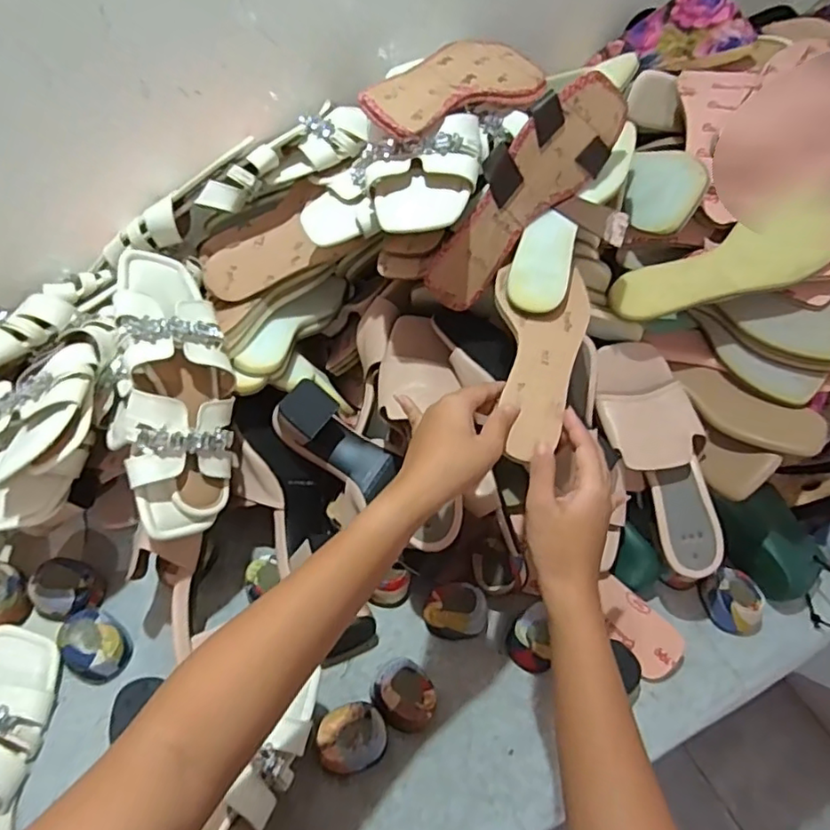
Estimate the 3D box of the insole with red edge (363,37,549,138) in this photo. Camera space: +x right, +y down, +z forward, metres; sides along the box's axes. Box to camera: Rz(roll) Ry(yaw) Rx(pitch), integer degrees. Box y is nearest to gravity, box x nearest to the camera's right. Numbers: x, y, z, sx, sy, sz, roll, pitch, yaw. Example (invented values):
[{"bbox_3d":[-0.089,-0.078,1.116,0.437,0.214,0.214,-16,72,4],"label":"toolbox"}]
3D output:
[{"bbox_3d":[0.036,-0.308,0.557,0.222,0.022,0.084,-35,80,-33],"label":"insole with red edge"}]

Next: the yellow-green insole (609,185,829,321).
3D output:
[{"bbox_3d":[0.314,-0.150,0.579,0.247,0.023,0.080,-23,53,0],"label":"yellow-green insole"}]

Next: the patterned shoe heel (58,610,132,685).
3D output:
[{"bbox_3d":[-0.299,0.212,0.550,0.063,0.041,0.052,33,54,21],"label":"patterned shoe heel"}]

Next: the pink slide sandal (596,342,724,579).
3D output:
[{"bbox_3d":[0.250,0.042,0.610,0.083,0.049,0.237,-19,83,6],"label":"pink slide sandal"}]

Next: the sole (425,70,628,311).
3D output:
[{"bbox_3d":[0.097,-0.201,0.532,0.233,0.081,0.014,-47,30,5],"label":"sole"}]

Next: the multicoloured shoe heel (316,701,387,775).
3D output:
[{"bbox_3d":[-0.056,0.284,0.519,0.063,0.039,0.053,-8,51,-12],"label":"multicoloured shoe heel"}]

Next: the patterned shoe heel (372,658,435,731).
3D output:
[{"bbox_3d":[-0.009,0.258,0.550,0.063,0.037,0.059,30,53,19],"label":"patterned shoe heel"}]

